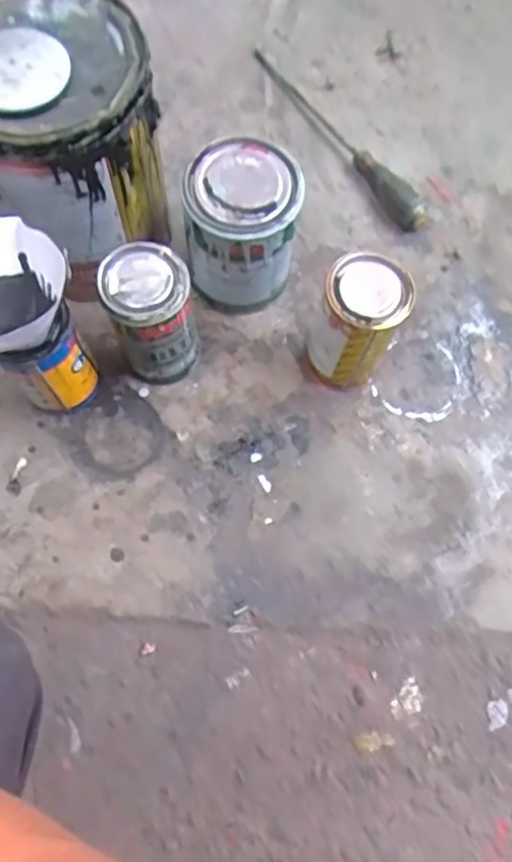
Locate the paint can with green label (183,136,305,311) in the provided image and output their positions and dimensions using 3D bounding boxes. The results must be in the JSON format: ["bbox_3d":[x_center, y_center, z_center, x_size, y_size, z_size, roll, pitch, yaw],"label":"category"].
[{"bbox_3d":[-0.013,-0.188,0.620,0.097,0.133,0.099,1,71,-2],"label":"paint can with green label"}]

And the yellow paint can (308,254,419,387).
[{"bbox_3d":[0.090,-0.093,0.590,0.068,0.138,0.072,1,71,-2],"label":"yellow paint can"}]

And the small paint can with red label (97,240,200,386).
[{"bbox_3d":[-0.091,-0.099,0.586,0.070,0.147,0.068,1,71,-2],"label":"small paint can with red label"}]

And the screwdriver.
[{"bbox_3d":[0.091,-0.334,0.738,0.034,0.029,0.301,-33,75,-12],"label":"screwdriver"}]

